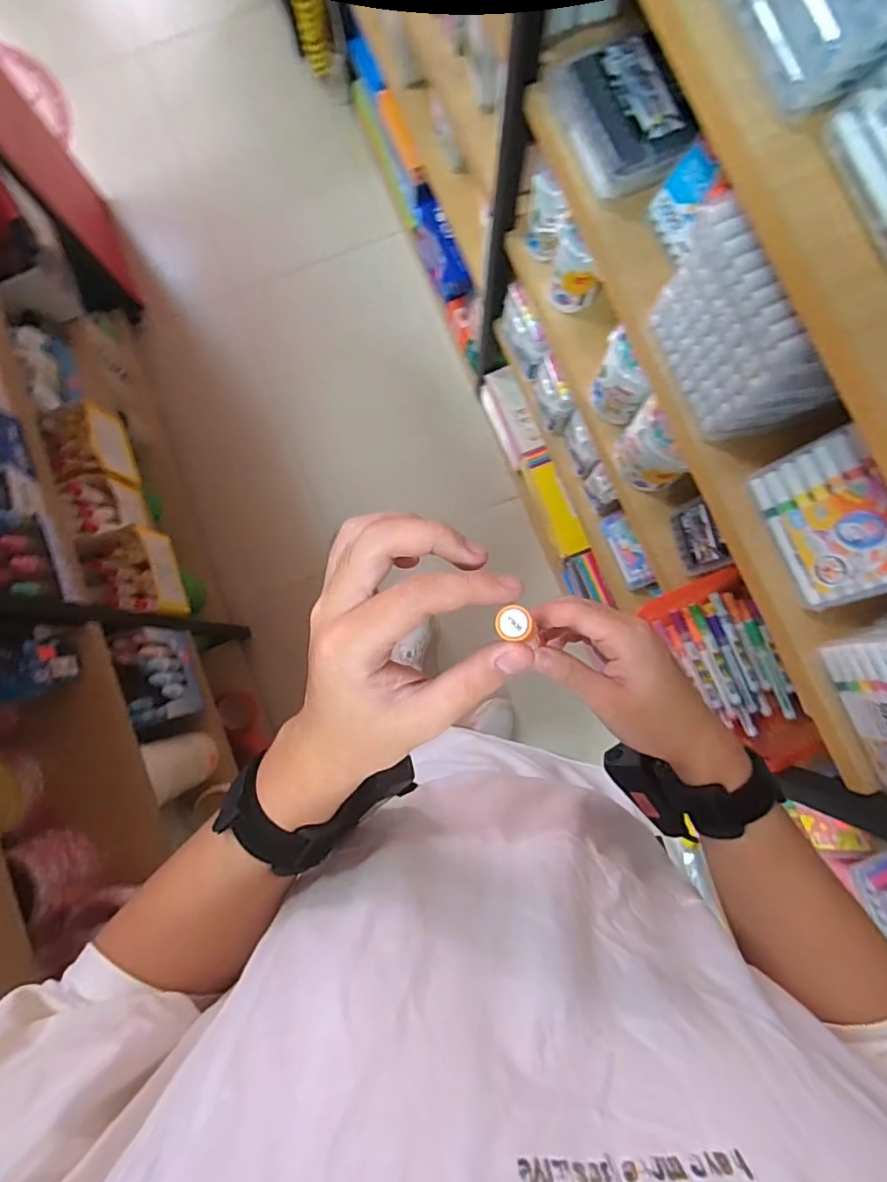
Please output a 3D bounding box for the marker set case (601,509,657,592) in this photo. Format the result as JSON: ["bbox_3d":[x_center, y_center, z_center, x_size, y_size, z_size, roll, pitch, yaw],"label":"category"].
[{"bbox_3d":[0.338,-0.075,1.001,0.032,0.068,0.138,-14,81,-32],"label":"marker set case"}]

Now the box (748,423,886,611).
[{"bbox_3d":[0.374,-0.066,0.534,0.021,0.110,0.154,-15,81,-30],"label":"box"}]

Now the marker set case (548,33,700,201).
[{"bbox_3d":[0.192,-0.513,0.593,0.096,0.057,0.173,-23,84,-2],"label":"marker set case"}]

